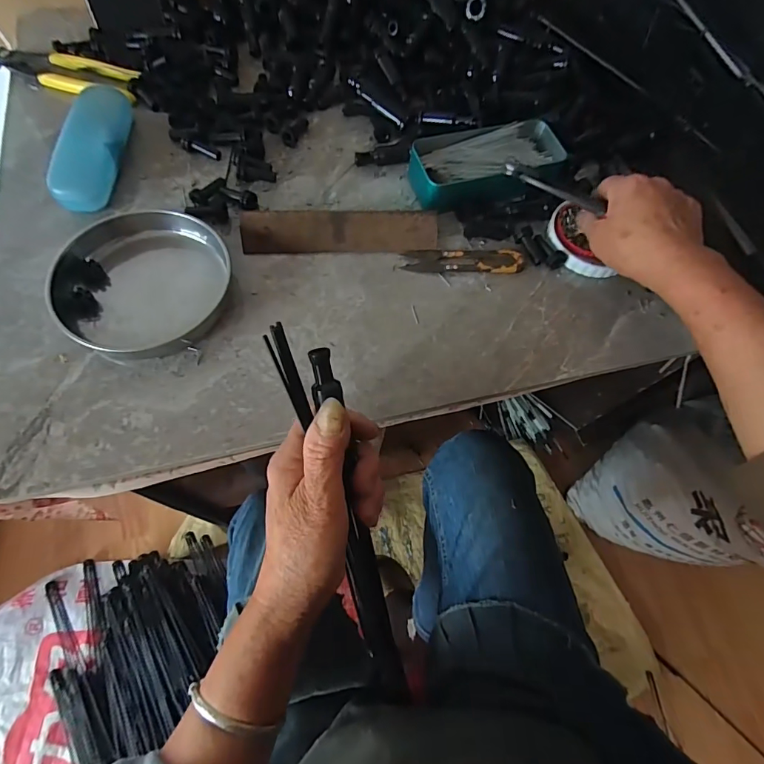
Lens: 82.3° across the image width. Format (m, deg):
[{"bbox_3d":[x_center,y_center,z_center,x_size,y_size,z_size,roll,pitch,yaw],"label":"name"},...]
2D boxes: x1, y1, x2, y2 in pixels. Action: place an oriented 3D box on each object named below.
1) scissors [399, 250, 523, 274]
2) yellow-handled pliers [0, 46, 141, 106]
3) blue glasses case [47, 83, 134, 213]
[{"bbox_3d":[0.076,-0.115,0.414,0.111,0.004,0.026,-1,66,-4],"label":"scissors"},{"bbox_3d":[-0.346,-0.348,0.492,0.177,0.023,0.053,19,66,4],"label":"yellow-handled pliers"},{"bbox_3d":[-0.279,-0.229,0.422,0.043,0.035,0.147,1,66,-4],"label":"blue glasses case"}]

